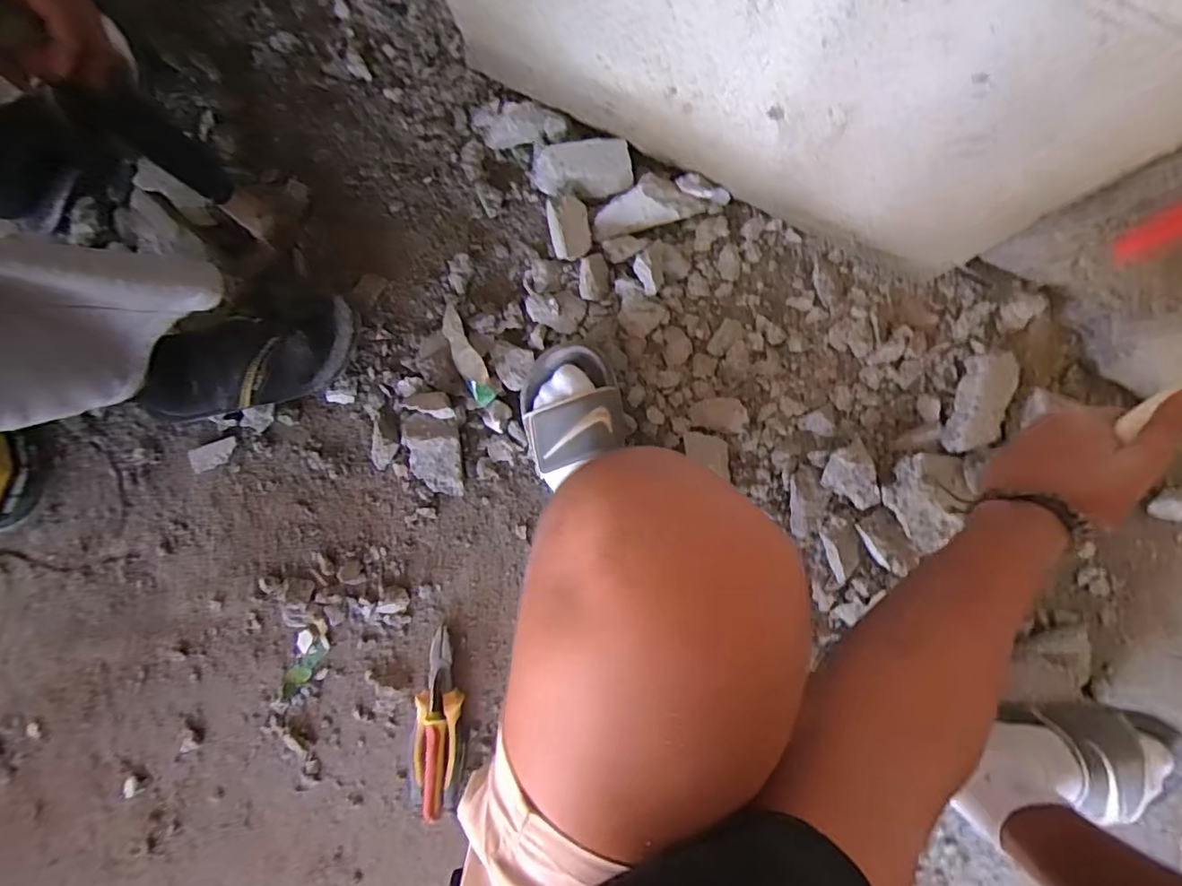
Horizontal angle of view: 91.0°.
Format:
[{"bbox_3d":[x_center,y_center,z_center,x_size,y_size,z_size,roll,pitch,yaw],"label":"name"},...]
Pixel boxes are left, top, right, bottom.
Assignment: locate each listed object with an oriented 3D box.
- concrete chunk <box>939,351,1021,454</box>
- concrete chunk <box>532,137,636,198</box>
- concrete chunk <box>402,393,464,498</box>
[{"bbox_3d":[0.409,-0.040,0.610,0.053,0.042,0.107,13,91,3],"label":"concrete chunk"},{"bbox_3d":[-0.010,-0.302,0.641,0.107,0.029,0.058,-5,90,3],"label":"concrete chunk"},{"bbox_3d":[-0.179,0.002,0.652,0.063,0.032,0.114,-6,90,3],"label":"concrete chunk"}]

